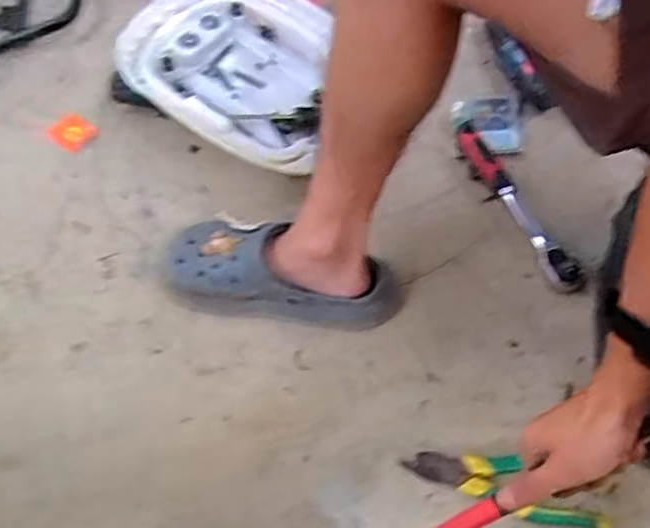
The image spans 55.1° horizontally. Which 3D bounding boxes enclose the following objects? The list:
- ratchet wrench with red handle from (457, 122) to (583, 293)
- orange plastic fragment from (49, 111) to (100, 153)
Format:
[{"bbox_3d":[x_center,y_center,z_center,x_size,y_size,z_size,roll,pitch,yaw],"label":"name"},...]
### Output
[{"bbox_3d":[0.222,-0.082,0.747,0.039,0.043,0.252,-22,60,-8],"label":"ratchet wrench with red handle"},{"bbox_3d":[-0.371,-0.193,0.915,0.066,0.010,0.055,32,67,21],"label":"orange plastic fragment"}]

